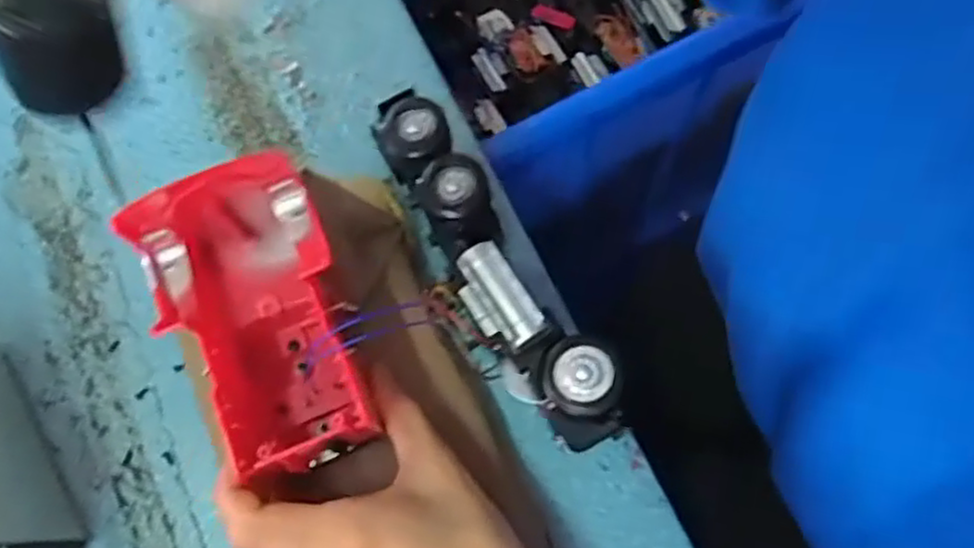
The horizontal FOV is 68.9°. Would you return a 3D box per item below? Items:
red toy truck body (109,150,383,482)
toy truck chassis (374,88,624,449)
[{"bbox_3d":[-0.095,0.021,0.304,0.071,0.062,0.132,-21,97,-6],"label":"red toy truck body"},{"bbox_3d":[-0.005,-0.002,0.331,0.049,0.049,0.183,-30,72,-7],"label":"toy truck chassis"}]

